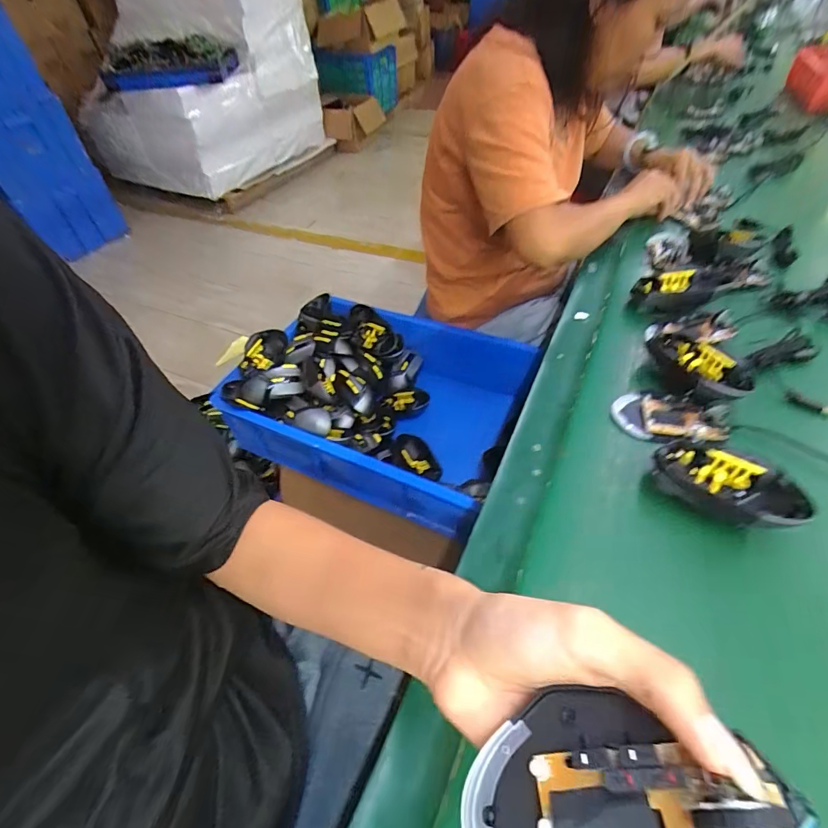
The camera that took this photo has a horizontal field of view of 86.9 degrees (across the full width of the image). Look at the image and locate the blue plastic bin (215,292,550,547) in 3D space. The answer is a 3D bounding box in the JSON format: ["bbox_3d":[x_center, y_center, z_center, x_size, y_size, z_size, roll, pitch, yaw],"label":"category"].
[{"bbox_3d":[-0.066,-0.027,0.898,0.509,0.194,0.384,18,53,18],"label":"blue plastic bin"}]

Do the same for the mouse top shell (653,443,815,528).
[{"bbox_3d":[0.279,0.065,0.395,0.112,0.046,0.069,24,55,22],"label":"mouse top shell"}]

